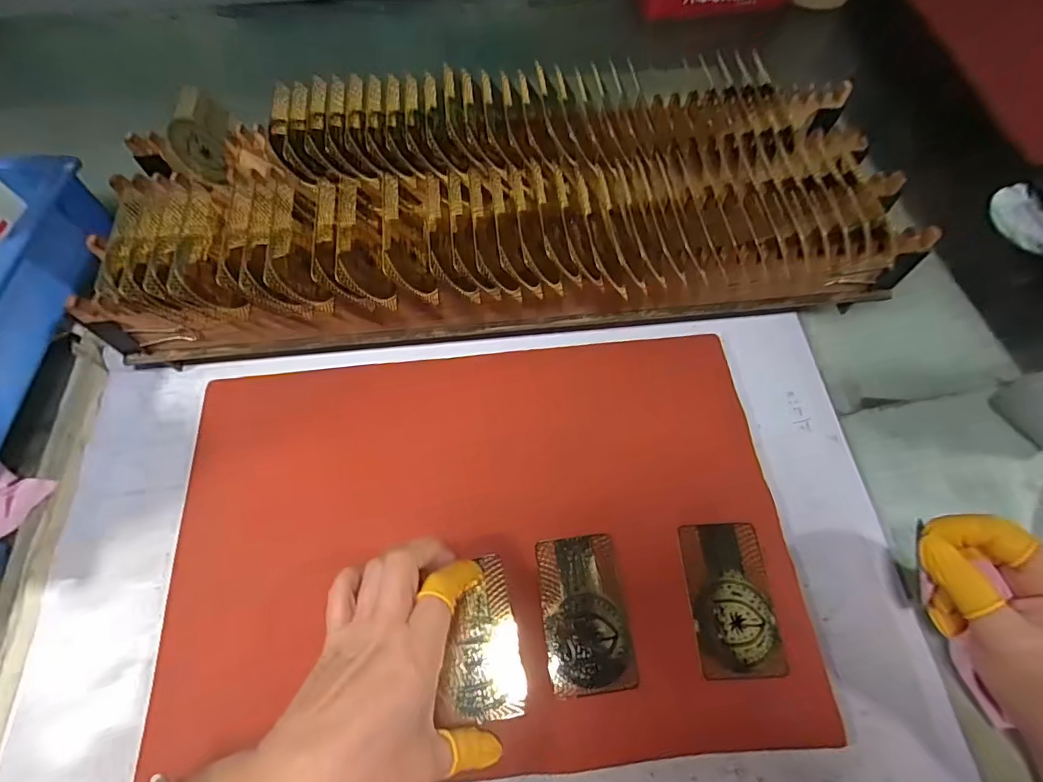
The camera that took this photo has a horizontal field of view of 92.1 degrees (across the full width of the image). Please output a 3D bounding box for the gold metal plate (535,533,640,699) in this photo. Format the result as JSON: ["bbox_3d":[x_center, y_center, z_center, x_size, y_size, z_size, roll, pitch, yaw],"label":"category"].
[{"bbox_3d":[0.038,0.132,0.302,0.050,0.006,0.085,-7,65,-2],"label":"gold metal plate"}]

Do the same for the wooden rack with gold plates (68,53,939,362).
[{"bbox_3d":[-0.010,-0.139,0.374,0.571,0.106,0.182,-7,65,-2],"label":"wooden rack with gold plates"}]

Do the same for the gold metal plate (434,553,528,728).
[{"bbox_3d":[-0.025,0.144,0.295,0.045,0.005,0.084,-8,65,-7],"label":"gold metal plate"}]

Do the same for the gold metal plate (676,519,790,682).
[{"bbox_3d":[0.126,0.124,0.304,0.048,0.004,0.085,-4,64,2],"label":"gold metal plate"}]

